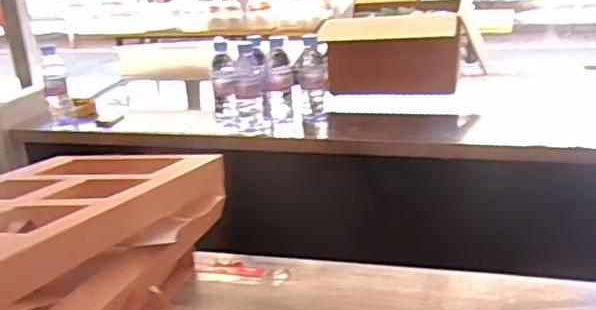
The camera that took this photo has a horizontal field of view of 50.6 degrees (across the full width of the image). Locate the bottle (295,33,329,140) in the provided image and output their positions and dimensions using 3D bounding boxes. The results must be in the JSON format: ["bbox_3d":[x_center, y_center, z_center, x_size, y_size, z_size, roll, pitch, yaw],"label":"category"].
[{"bbox_3d":[0.030,-0.142,1.353,0.064,0.201,0.078,-3,20,3],"label":"bottle"}]

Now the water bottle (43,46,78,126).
[{"bbox_3d":[-0.551,-0.152,1.443,0.057,0.180,0.054,-12,21,-20],"label":"water bottle"}]

